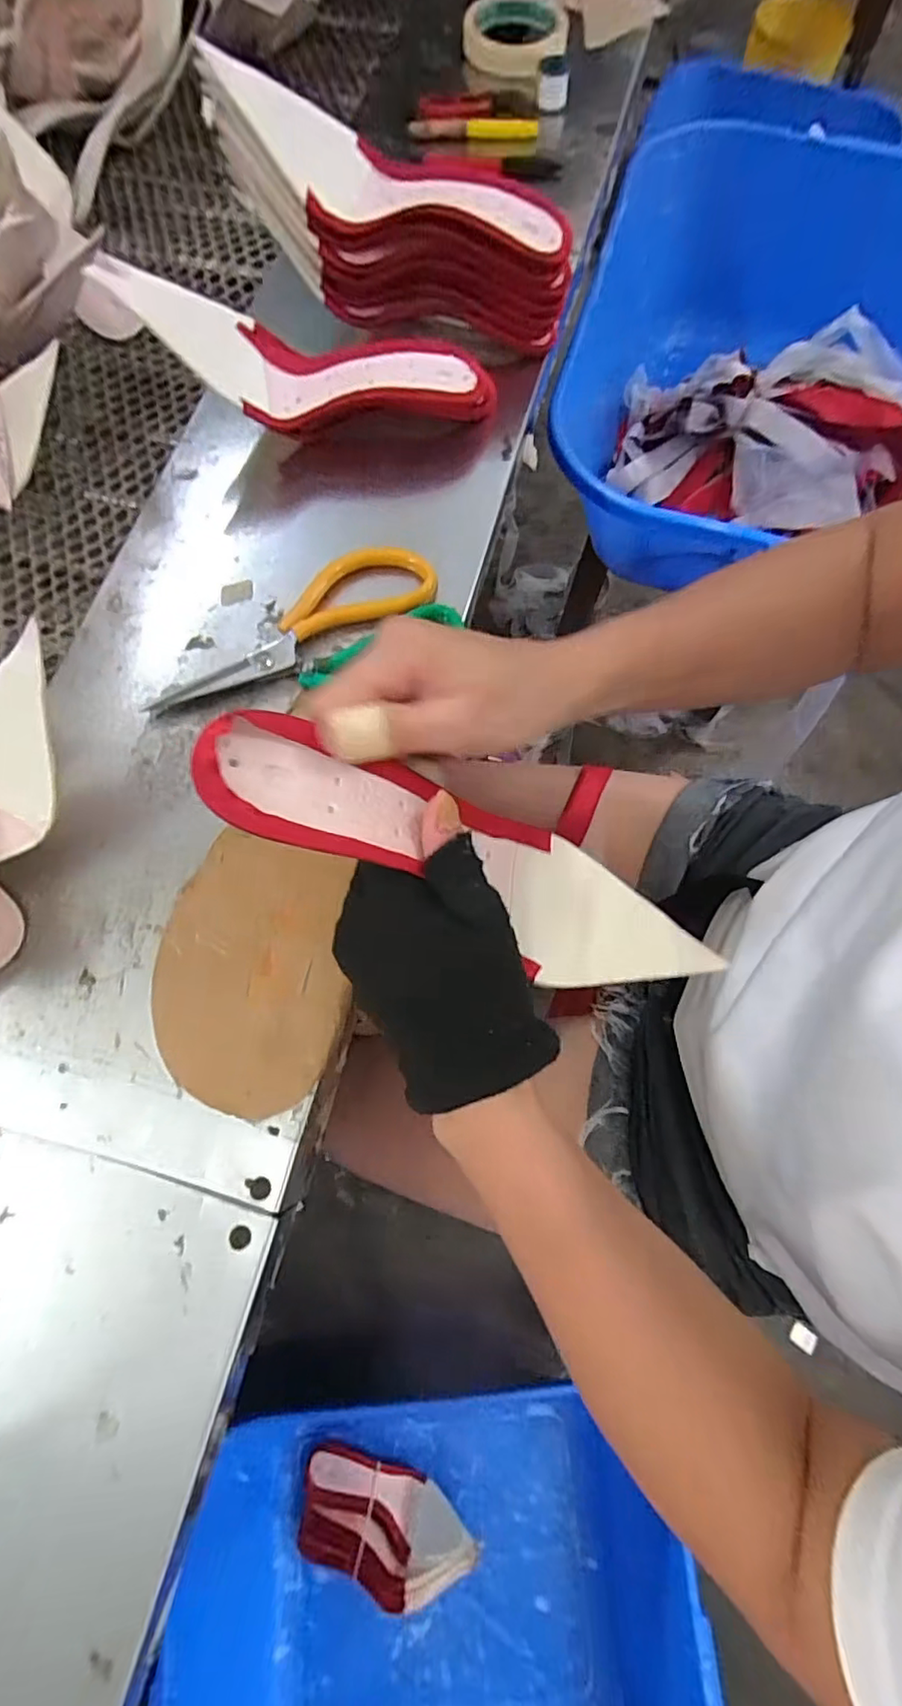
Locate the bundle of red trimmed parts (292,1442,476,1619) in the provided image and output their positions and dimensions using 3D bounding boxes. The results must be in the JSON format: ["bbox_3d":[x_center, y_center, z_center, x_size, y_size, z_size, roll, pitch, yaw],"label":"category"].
[{"bbox_3d":[-0.091,0.883,0.779,0.228,0.071,0.121,23,75,6],"label":"bundle of red trimmed parts"}]

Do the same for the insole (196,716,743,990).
[{"bbox_3d":[0.010,0.004,0.249,0.223,0.047,0.064,24,73,-22],"label":"insole"}]

